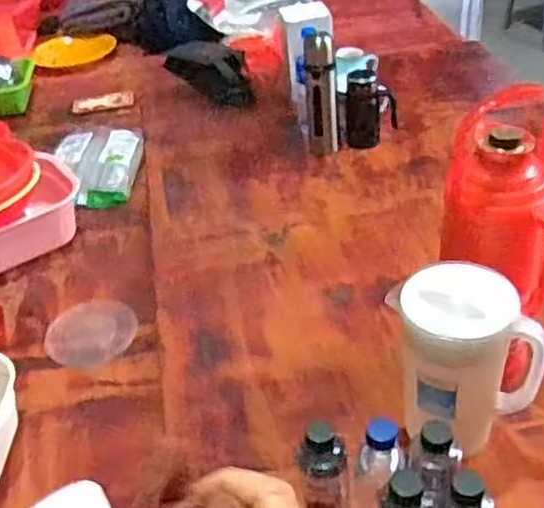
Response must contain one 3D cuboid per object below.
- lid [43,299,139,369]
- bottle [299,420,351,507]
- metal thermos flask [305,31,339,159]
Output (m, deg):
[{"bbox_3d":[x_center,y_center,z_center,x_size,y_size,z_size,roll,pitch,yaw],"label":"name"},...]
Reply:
[{"bbox_3d":[-0.291,0.126,1.171,0.143,0.008,0.139,-5,38,4],"label":"lid"},{"bbox_3d":[0.060,0.258,0.784,0.049,0.180,0.059,-4,38,5],"label":"bottle"},{"bbox_3d":[0.101,-0.312,1.452,0.060,0.248,0.055,-3,38,6],"label":"metal thermos flask"}]

